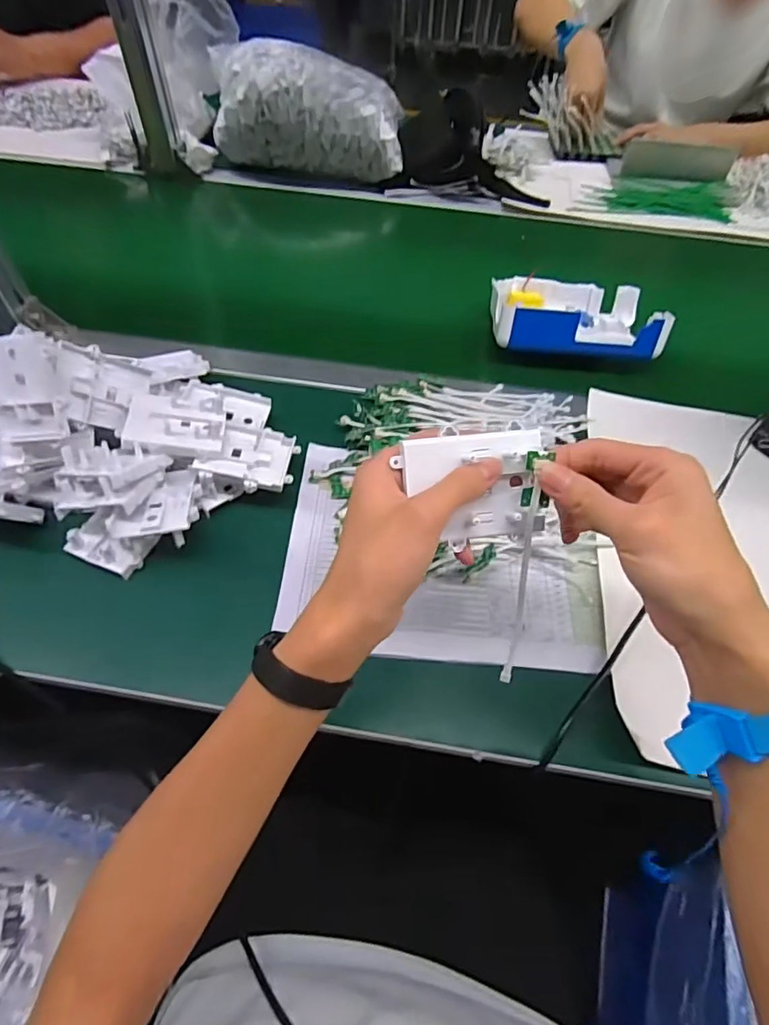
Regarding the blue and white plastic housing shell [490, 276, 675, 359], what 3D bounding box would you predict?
[{"bbox_3d":[0.225,-0.242,0.640,0.181,0.058,0.142,7,55,2],"label":"blue and white plastic housing shell"}]

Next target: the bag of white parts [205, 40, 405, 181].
[{"bbox_3d":[-0.120,-0.633,0.846,0.298,0.130,0.158,4,55,0],"label":"bag of white parts"}]

